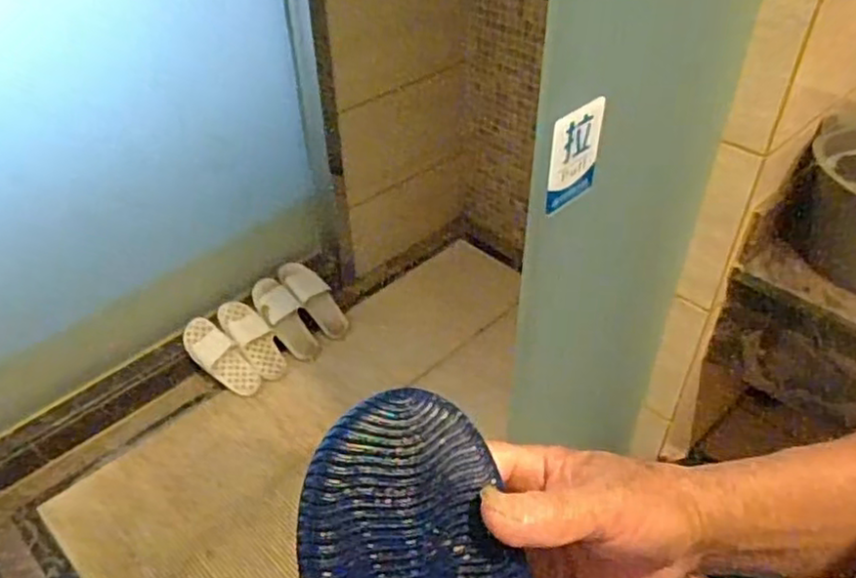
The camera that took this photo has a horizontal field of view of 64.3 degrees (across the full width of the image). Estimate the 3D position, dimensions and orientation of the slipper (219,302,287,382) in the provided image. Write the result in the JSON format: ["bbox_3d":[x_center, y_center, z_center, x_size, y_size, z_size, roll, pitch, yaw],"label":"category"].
[{"bbox_3d":[-0.469,0.131,1.840,0.091,0.038,0.250,-34,81,-33],"label":"slipper"}]

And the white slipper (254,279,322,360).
[{"bbox_3d":[-0.395,0.085,1.892,0.106,0.041,0.263,-32,84,-32],"label":"white slipper"}]

